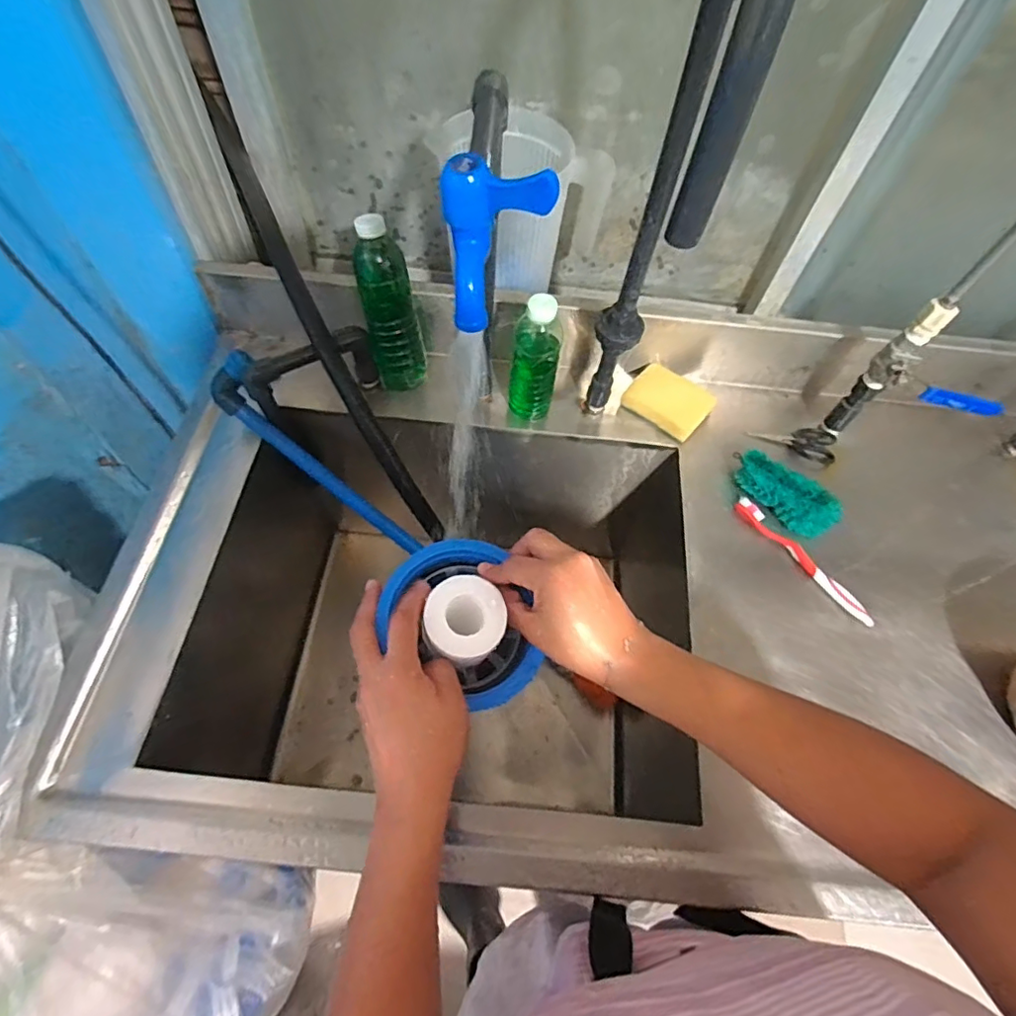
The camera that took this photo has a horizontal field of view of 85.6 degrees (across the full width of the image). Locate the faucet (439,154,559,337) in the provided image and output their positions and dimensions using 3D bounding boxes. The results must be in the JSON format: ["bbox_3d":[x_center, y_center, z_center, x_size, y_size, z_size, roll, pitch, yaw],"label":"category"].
[{"bbox_3d":[-0.008,-0.151,0.311,0.051,0.084,0.044,-12,62,-11],"label":"faucet"}]

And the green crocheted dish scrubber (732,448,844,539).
[{"bbox_3d":[0.325,-0.019,0.649,0.131,0.038,0.050,41,65,18],"label":"green crocheted dish scrubber"}]

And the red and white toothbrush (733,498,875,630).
[{"bbox_3d":[0.334,0.059,0.625,0.020,0.019,0.185,-34,68,-21],"label":"red and white toothbrush"}]

